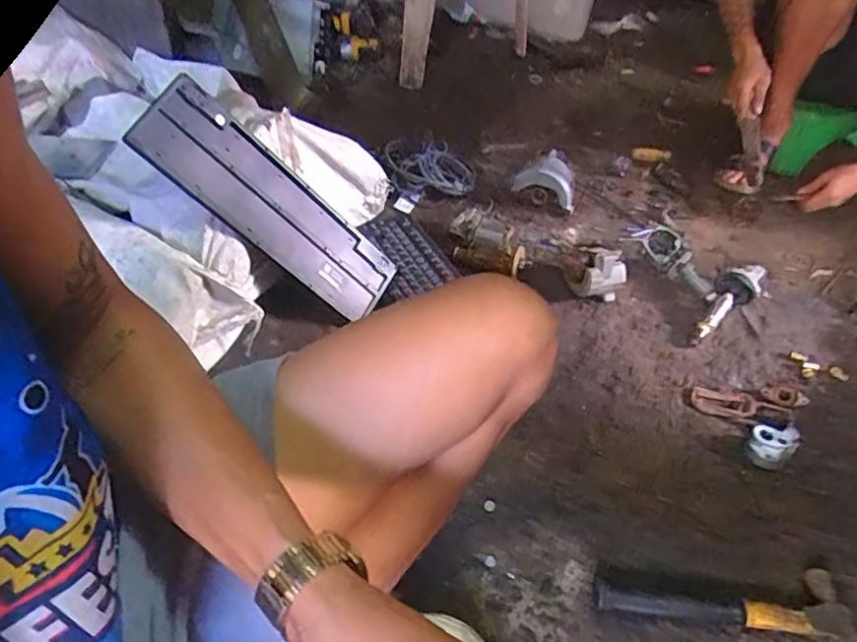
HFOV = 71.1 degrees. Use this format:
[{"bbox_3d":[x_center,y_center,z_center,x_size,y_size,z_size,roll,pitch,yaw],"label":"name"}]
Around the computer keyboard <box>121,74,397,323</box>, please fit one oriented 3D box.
[{"bbox_3d":[-0.227,-0.162,0.895,0.128,0.430,0.014,-57,29,-13],"label":"computer keyboard"}]

